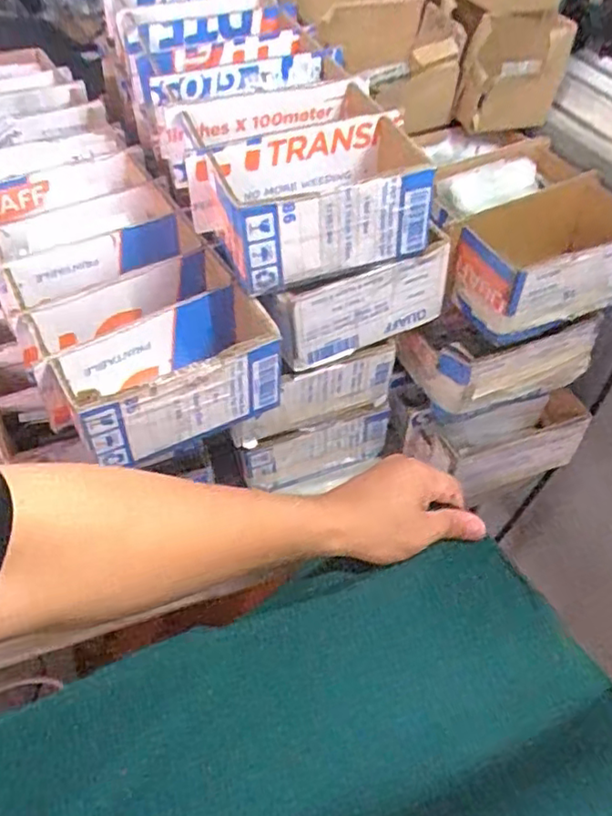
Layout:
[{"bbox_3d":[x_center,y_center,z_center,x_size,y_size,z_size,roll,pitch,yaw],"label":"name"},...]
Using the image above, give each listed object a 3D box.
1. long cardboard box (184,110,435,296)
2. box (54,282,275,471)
[{"bbox_3d":[0.014,-0.160,0.501,0.192,0.079,0.105,-14,51,-13],"label":"long cardboard box"},{"bbox_3d":[-0.098,-0.024,0.472,0.157,0.074,0.075,-26,54,-22],"label":"box"}]

